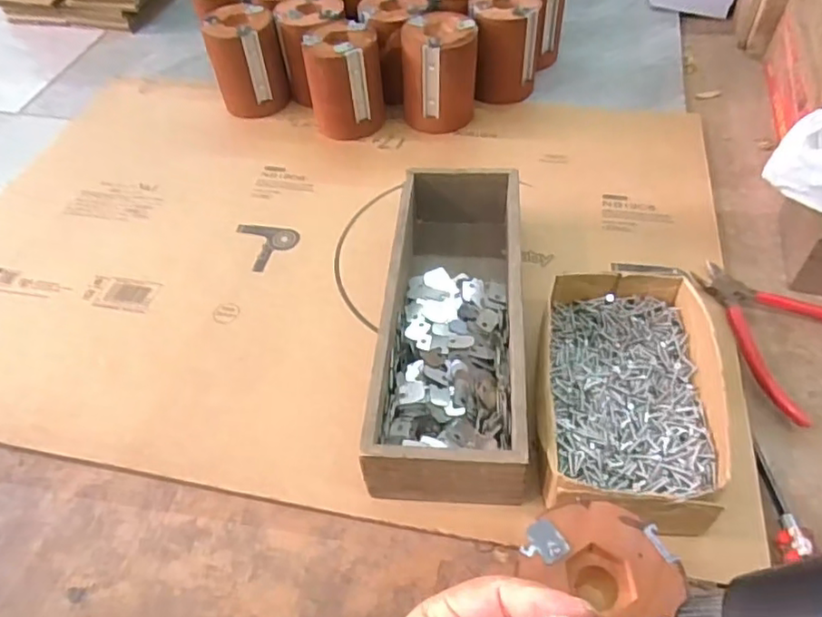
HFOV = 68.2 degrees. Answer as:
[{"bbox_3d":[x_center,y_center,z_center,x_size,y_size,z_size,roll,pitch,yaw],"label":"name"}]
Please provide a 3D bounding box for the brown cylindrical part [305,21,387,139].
[{"bbox_3d":[-0.071,-0.248,0.663,0.077,0.099,0.072,-7,50,-2],"label":"brown cylindrical part"}]

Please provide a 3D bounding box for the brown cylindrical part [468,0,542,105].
[{"bbox_3d":[0.105,-0.295,0.691,0.072,0.100,0.074,-2,50,3],"label":"brown cylindrical part"}]

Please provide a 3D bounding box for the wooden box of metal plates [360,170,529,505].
[{"bbox_3d":[0.034,0.001,0.473,0.098,0.069,0.294,2,50,6],"label":"wooden box of metal plates"}]

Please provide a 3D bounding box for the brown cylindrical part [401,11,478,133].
[{"bbox_3d":[0.031,-0.255,0.662,0.078,0.101,0.072,-2,50,3],"label":"brown cylindrical part"}]

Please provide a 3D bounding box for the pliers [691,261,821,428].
[{"bbox_3d":[0.284,0.012,0.482,0.126,0.017,0.141,-31,54,-20],"label":"pliers"}]

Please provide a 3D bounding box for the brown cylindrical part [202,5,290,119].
[{"bbox_3d":[-0.189,-0.285,0.705,0.076,0.099,0.079,-2,50,3],"label":"brown cylindrical part"}]

